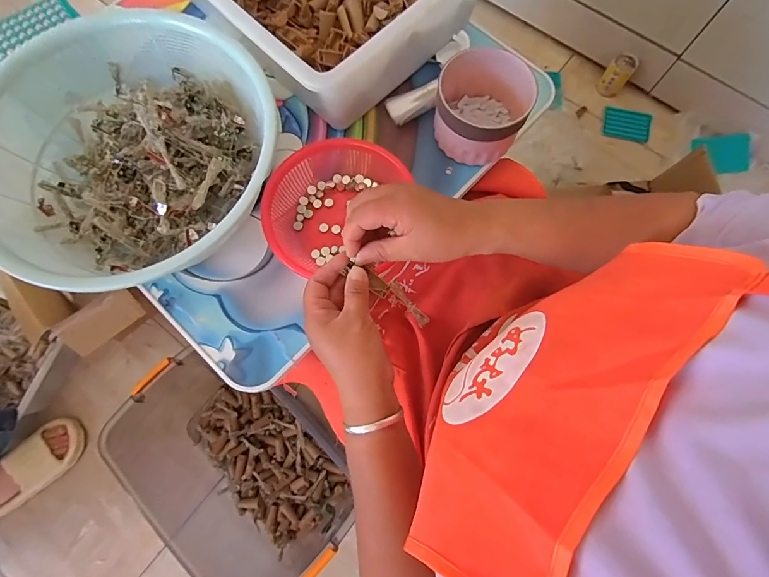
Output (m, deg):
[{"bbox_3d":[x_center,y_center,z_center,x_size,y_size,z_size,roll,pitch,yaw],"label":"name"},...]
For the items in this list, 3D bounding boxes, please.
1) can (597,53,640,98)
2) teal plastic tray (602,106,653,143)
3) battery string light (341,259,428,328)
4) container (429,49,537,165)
[{"bbox_3d":[0.645,-0.591,1.108,0.067,0.090,0.069,35,79,10],"label":"can"},{"bbox_3d":[0.665,-0.448,1.090,0.127,0.013,0.087,11,77,2],"label":"teal plastic tray"},{"bbox_3d":[0.007,0.005,0.398,0.105,0.008,0.022,37,78,-21],"label":"battery string light"},{"bbox_3d":[0.123,-0.228,0.505,0.108,0.080,0.117,15,77,6],"label":"container"}]

